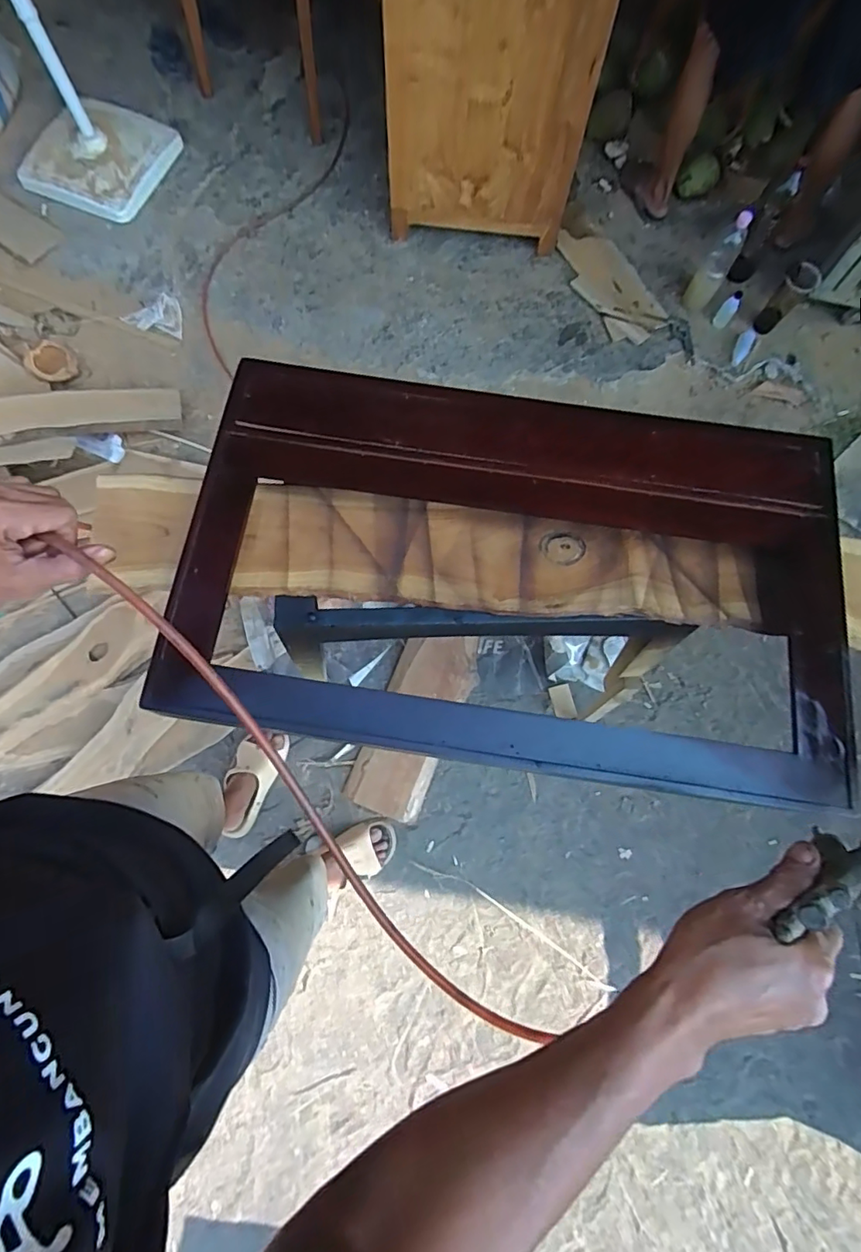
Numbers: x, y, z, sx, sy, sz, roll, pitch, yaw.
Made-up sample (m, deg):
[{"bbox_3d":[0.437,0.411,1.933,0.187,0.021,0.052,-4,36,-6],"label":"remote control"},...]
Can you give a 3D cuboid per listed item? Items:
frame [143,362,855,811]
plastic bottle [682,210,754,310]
[{"bbox_3d":[0.093,-0.070,0.627,0.746,0.045,0.453,8,75,0],"label":"frame"},{"bbox_3d":[0.774,-0.979,1.461,0.076,0.236,0.078,29,77,6],"label":"plastic bottle"}]

